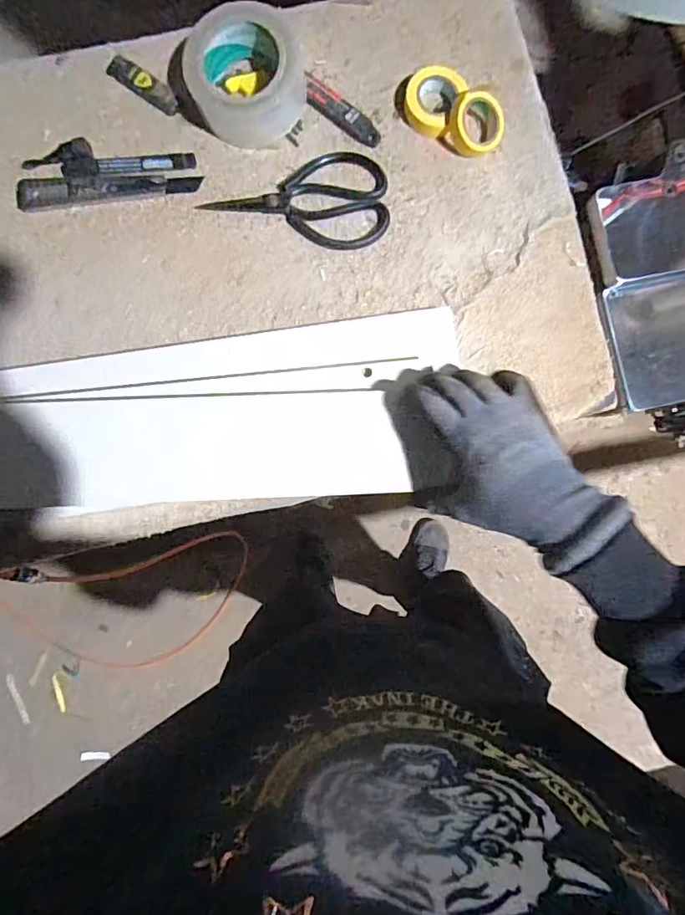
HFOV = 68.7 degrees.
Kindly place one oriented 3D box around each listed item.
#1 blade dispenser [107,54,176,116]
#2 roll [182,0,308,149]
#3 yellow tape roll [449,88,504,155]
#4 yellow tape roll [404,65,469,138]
[{"bbox_3d":[-0.206,-0.385,0.516,0.084,0.006,0.023,35,88,-1],"label":"blade dispenser"},{"bbox_3d":[-0.091,-0.387,0.498,0.110,0.044,0.123,20,88,-1],"label":"roll"},{"bbox_3d":[0.137,-0.341,0.511,0.053,0.015,0.054,-26,126,-5],"label":"yellow tape roll"},{"bbox_3d":[0.093,-0.367,0.515,0.056,0.024,0.057,0,89,-2],"label":"yellow tape roll"}]

